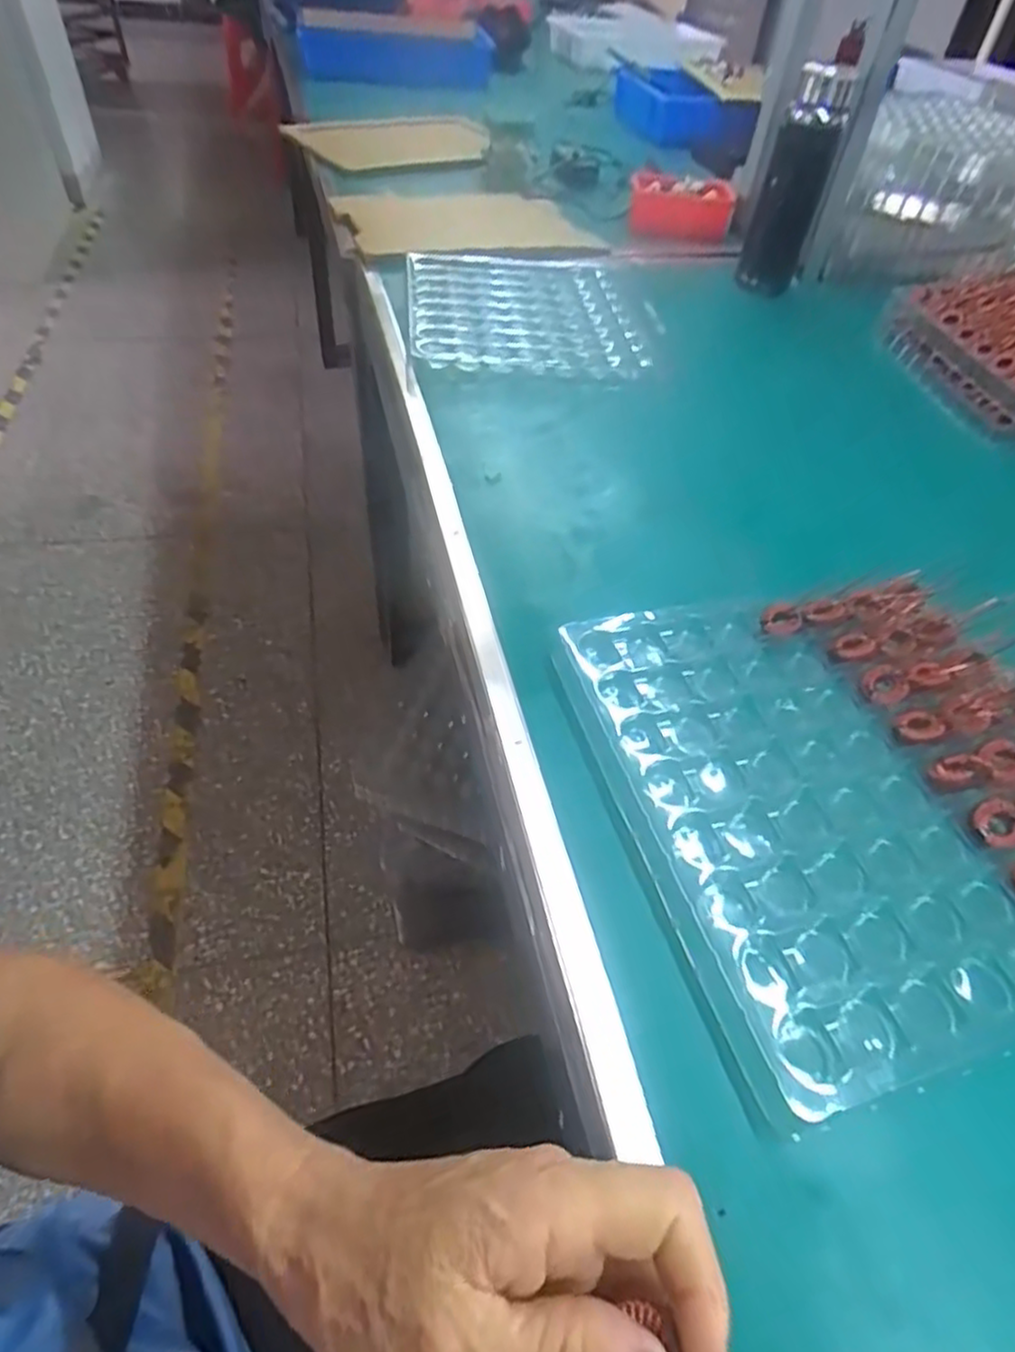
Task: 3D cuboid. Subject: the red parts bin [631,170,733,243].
[{"bbox_3d":[0.282,-0.762,1.137,0.167,0.065,0.088,5,49,0],"label":"red parts bin"}]

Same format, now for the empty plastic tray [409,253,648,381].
[{"bbox_3d":[0.019,-0.440,0.839,0.272,0.027,0.322,-2,48,-7],"label":"empty plastic tray"}]

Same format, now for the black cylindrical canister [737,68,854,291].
[{"bbox_3d":[0.383,-0.656,0.935,0.084,0.235,0.069,18,50,10],"label":"black cylindrical canister"}]

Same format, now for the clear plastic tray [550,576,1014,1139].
[{"bbox_3d":[0.197,0.055,0.404,0.275,0.025,0.277,-11,50,-15],"label":"clear plastic tray"}]

